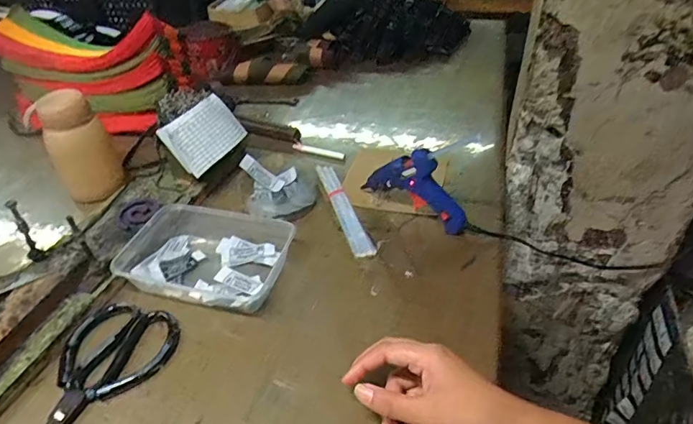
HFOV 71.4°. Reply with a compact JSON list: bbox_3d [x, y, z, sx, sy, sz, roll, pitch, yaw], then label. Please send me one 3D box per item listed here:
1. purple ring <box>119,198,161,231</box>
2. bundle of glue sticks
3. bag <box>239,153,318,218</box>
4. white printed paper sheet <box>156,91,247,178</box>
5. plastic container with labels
[{"bbox_3d":[-0.256,0.000,0.596,0.047,0.009,0.050,-13,40,-13],"label":"purple ring"},{"bbox_3d":[-0.004,-0.005,0.607,0.022,0.017,0.182,-13,40,-13],"label":"bundle of glue sticks"},{"bbox_3d":[-0.090,-0.030,0.625,0.099,0.038,0.086,-1,39,3],"label":"bag"},{"bbox_3d":[-0.183,-0.102,0.625,0.016,0.072,0.098,-4,37,46],"label":"white printed paper sheet"},{"bbox_3d":[-0.161,0.047,0.539,0.185,0.034,0.120,8,40,13],"label":"plastic container with labels"}]

